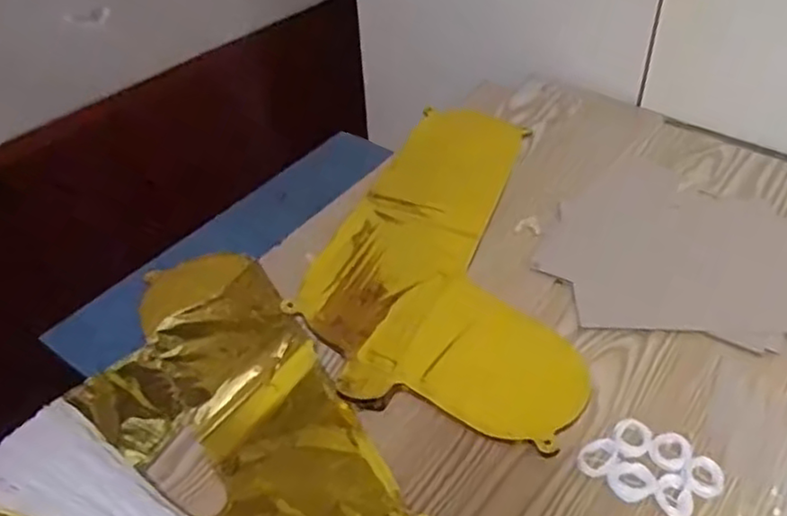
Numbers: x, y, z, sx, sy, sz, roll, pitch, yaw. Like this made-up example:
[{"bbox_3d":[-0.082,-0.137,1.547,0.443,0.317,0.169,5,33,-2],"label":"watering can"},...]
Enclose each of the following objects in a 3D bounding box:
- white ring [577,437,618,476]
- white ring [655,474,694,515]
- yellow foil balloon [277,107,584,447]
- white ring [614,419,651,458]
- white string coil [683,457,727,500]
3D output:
[{"bbox_3d":[0.135,0.130,0.449,0.020,0.006,0.030,28,51,30],"label":"white ring"},{"bbox_3d":[0.174,0.149,0.425,0.021,0.005,0.026,-9,42,-6],"label":"white ring"},{"bbox_3d":[0.066,-0.022,0.619,0.229,0.008,0.390,10,44,14],"label":"yellow foil balloon"},{"bbox_3d":[0.159,0.120,0.456,0.024,0.004,0.031,15,45,19],"label":"white ring"},{"bbox_3d":[0.197,0.139,0.433,0.023,0.008,0.028,18,46,22],"label":"white string coil"}]

